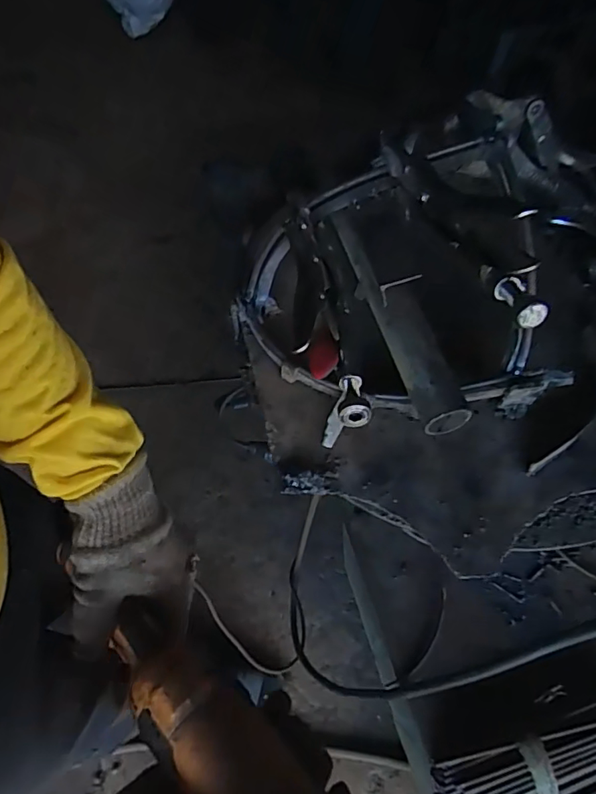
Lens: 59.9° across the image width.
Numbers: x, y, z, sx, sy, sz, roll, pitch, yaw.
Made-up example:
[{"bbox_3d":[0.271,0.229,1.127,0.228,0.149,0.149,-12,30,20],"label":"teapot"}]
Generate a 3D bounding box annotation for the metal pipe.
[{"bbox_3d":[0.072,-0.059,0.376,0.041,0.033,0.177,-20,65,-7],"label":"metal pipe"}]

